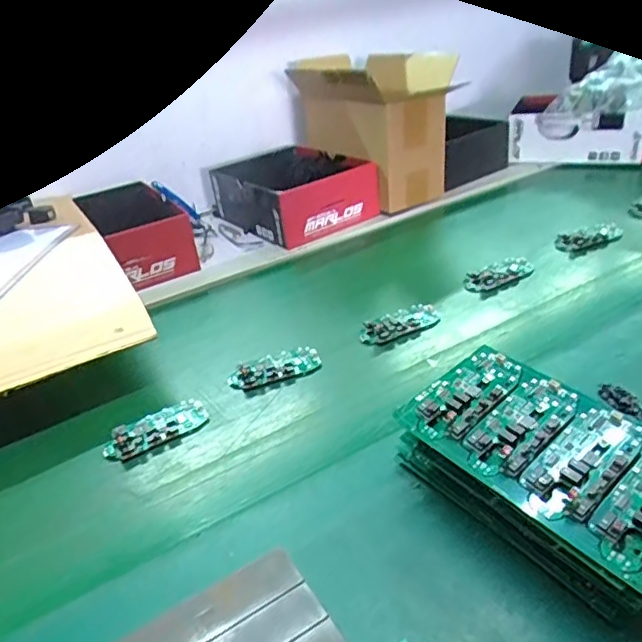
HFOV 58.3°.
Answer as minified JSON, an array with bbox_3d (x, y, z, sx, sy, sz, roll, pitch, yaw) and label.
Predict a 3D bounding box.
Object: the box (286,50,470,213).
[{"bbox_3d":[0.093,-0.323,0.969,0.157,0.200,0.225,-23,34,-25],"label":"box"}]

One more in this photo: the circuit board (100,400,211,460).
[{"bbox_3d":[-0.160,0.104,0.560,0.099,0.009,0.049,-26,36,-29],"label":"circuit board"}]

